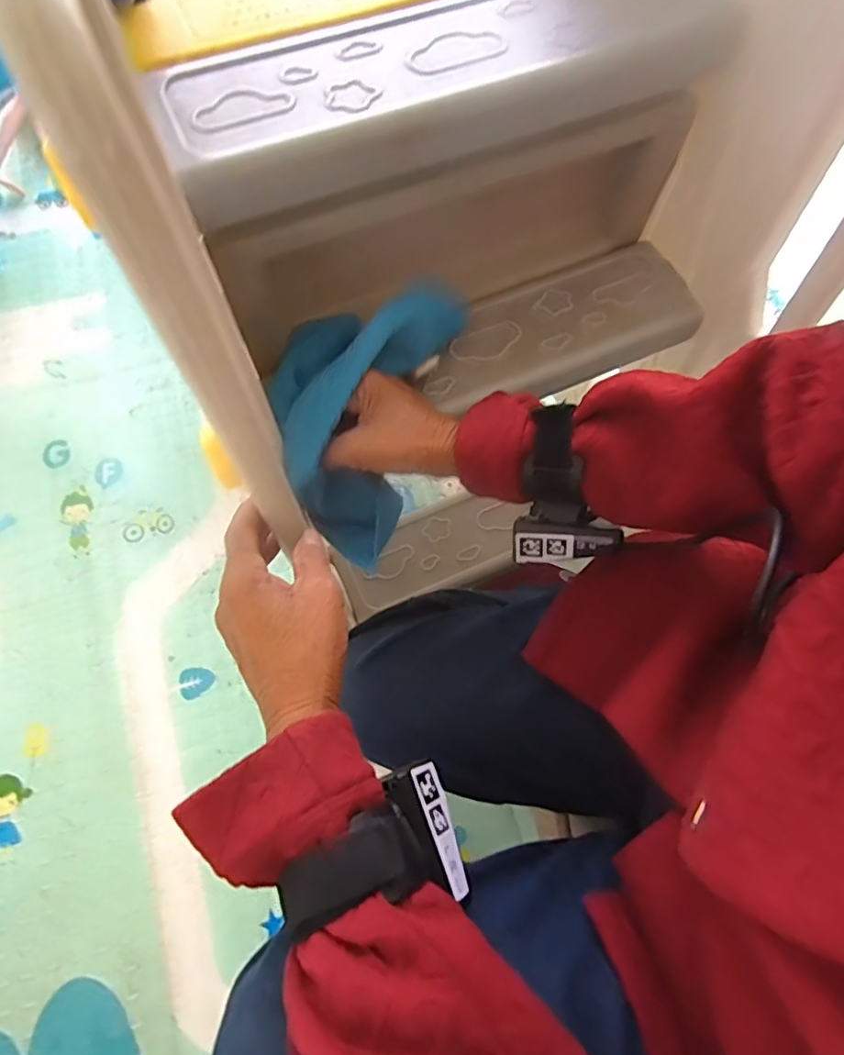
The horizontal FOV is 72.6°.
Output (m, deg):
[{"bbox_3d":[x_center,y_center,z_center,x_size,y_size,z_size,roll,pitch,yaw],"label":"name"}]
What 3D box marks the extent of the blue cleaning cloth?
[{"bbox_3d":[-0.050,-0.101,0.422,0.111,0.105,0.212,17,70,4],"label":"blue cleaning cloth"}]

